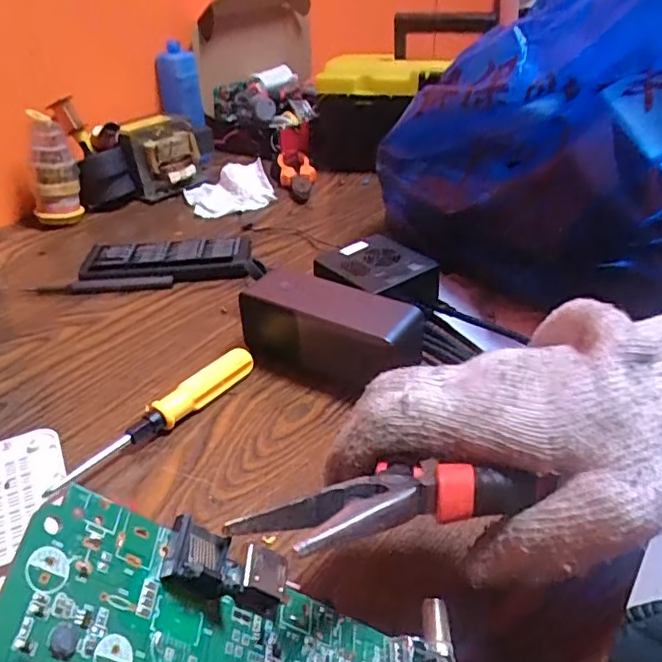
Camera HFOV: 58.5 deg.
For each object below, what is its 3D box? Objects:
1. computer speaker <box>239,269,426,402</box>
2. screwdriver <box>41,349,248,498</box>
[{"bbox_3d":[-0.001,0.004,0.438,0.139,0.061,0.058,17,38,25],"label":"computer speaker"},{"bbox_3d":[-0.111,0.055,0.391,0.018,0.020,0.156,24,41,32],"label":"screwdriver"}]

